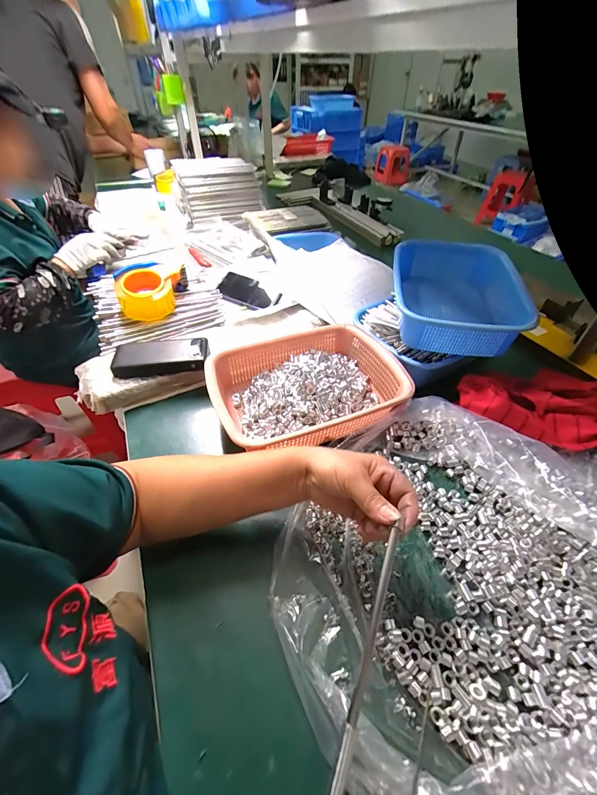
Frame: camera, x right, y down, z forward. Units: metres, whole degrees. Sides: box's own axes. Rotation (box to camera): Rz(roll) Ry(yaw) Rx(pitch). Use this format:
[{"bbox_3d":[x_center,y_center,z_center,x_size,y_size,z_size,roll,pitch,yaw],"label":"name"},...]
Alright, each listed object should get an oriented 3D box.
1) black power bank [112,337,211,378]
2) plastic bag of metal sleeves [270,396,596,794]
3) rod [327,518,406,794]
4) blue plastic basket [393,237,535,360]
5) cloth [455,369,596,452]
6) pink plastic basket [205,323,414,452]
[{"bbox_3d":[-0.233,-0.071,0.565,0.152,0.020,0.071,-6,47,-5],"label":"black power bank"},{"bbox_3d":[0.210,0.186,0.343,0.451,0.083,0.446,27,53,24],"label":"plastic bag of metal sleeves"},{"bbox_3d":[0.055,0.205,0.263,0.008,0.009,0.201,16,66,15],"label":"rod"},{"bbox_3d":[0.268,-0.181,0.582,0.193,0.082,0.266,9,47,8],"label":"blue plastic basket"},{"bbox_3d":[0.386,0.024,0.490,0.248,0.067,0.221,-14,48,-12],"label":"cloth"},{"bbox_3d":[0.015,-0.020,0.533,0.291,0.079,0.210,-19,49,-17],"label":"pink plastic basket"}]

